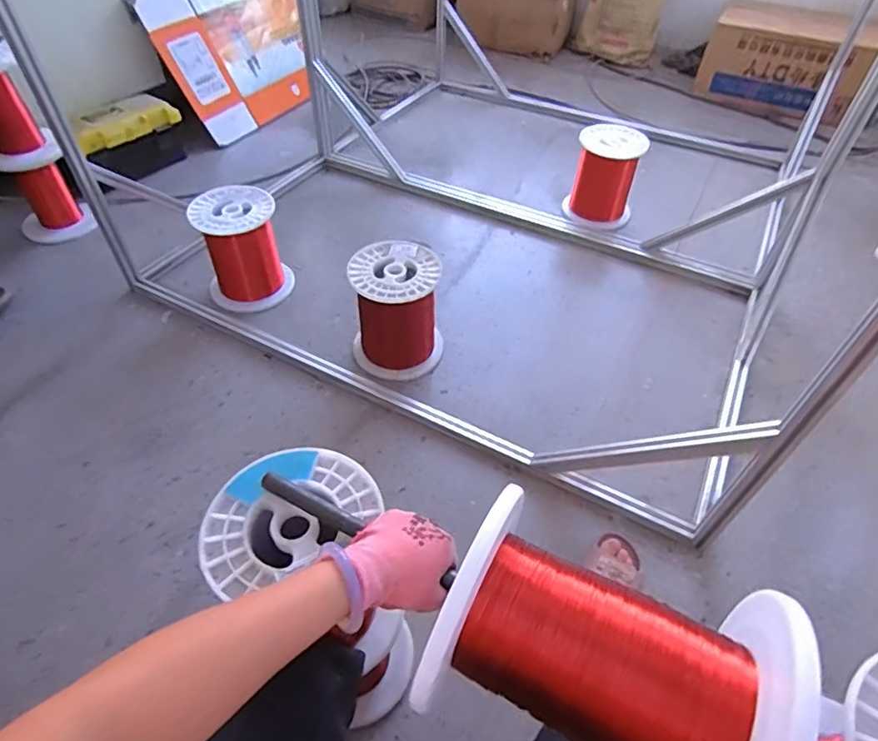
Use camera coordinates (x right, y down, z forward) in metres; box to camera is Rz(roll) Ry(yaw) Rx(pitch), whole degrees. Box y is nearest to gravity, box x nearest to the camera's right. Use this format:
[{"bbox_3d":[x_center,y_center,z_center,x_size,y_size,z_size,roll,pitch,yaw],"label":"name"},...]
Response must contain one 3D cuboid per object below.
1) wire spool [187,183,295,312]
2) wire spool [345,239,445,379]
[{"bbox_3d":[-0.490,-0.301,1.356,0.203,0.234,0.188,-20,53,-17],"label":"wire spool"},{"bbox_3d":[-0.093,-0.126,1.216,0.194,0.235,0.204,1,50,-1],"label":"wire spool"}]

